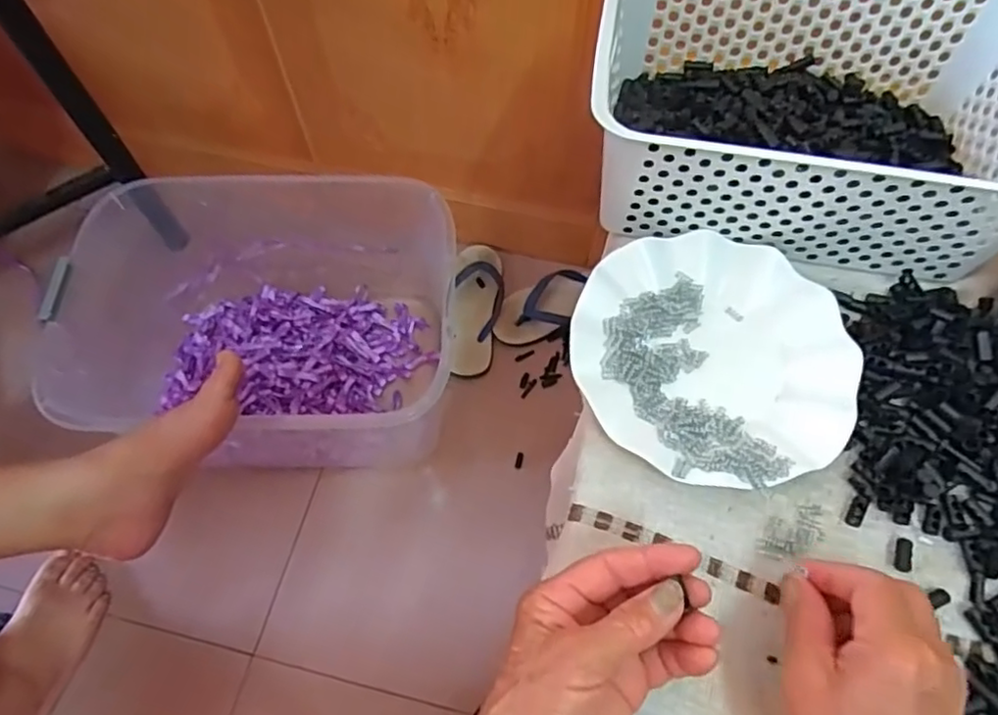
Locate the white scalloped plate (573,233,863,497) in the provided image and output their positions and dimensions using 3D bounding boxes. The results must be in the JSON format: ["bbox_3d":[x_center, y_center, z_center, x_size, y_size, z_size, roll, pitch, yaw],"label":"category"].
[{"bbox_3d":[0.143,-0.002,0.426,0.177,0.021,0.181,0,64,-1],"label":"white scalloped plate"}]

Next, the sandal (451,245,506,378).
[{"bbox_3d":[-0.034,-0.082,1.012,0.079,0.030,0.233,2,64,0],"label":"sandal"}]

